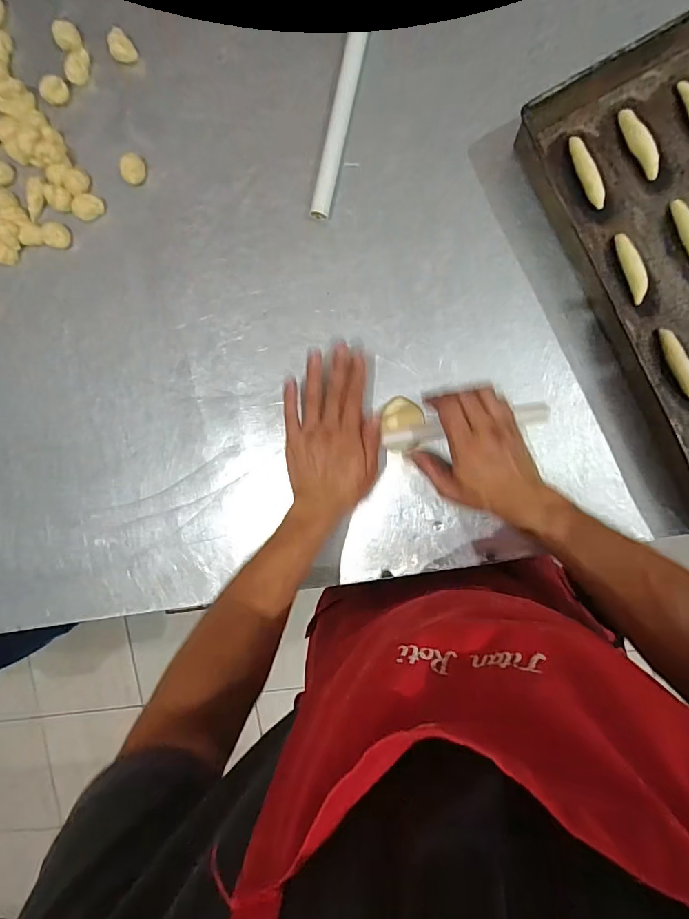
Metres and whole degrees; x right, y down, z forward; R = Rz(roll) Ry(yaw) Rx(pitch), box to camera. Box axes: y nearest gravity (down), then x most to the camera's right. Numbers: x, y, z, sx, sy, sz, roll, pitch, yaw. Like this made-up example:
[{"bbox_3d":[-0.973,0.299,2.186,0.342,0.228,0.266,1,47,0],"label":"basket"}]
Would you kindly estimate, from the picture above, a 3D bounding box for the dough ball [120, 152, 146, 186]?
[{"bbox_3d":[-0.264,-0.363,0.572,0.031,0.015,0.033,0,93,9],"label":"dough ball"}]

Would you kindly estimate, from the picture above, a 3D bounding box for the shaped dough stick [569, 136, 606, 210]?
[{"bbox_3d":[0.261,-0.309,0.493,0.020,0.014,0.081,-18,90,9],"label":"shaped dough stick"}]

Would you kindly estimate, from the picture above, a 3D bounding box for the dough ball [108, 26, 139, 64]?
[{"bbox_3d":[-0.276,-0.509,0.568,0.028,0.013,0.036,-43,86,8],"label":"dough ball"}]

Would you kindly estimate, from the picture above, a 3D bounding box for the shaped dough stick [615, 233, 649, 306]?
[{"bbox_3d":[0.308,-0.205,0.488,0.018,0.012,0.076,-17,90,9],"label":"shaped dough stick"}]

